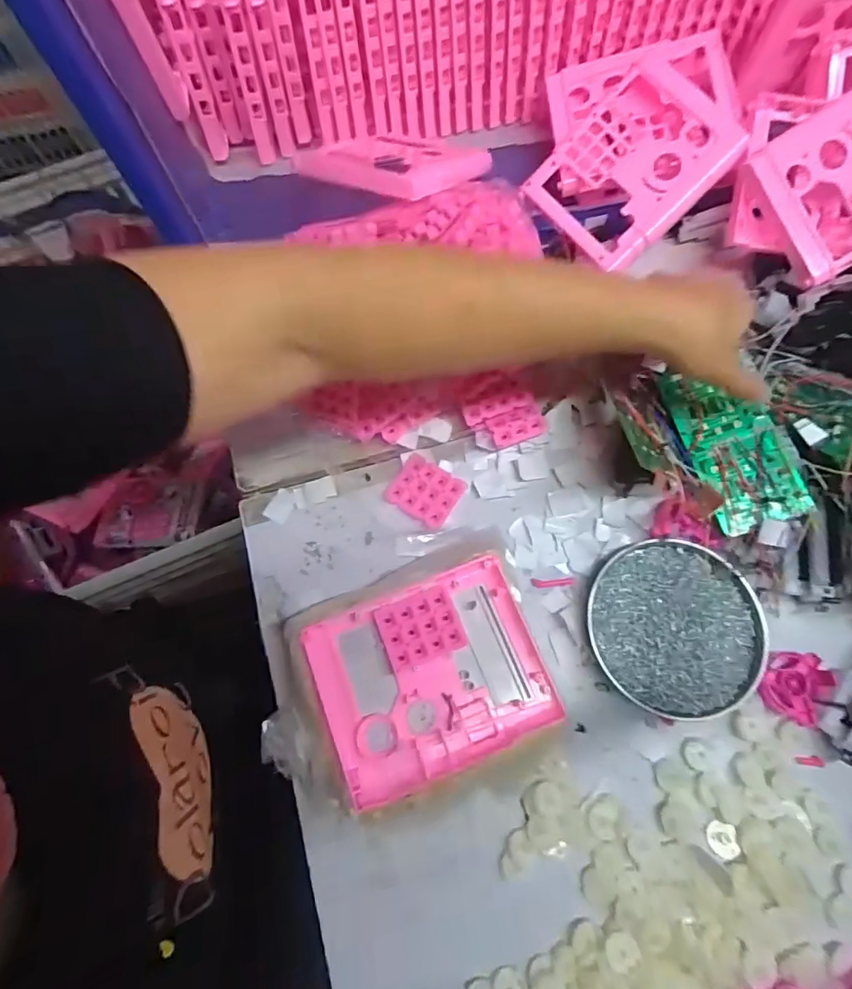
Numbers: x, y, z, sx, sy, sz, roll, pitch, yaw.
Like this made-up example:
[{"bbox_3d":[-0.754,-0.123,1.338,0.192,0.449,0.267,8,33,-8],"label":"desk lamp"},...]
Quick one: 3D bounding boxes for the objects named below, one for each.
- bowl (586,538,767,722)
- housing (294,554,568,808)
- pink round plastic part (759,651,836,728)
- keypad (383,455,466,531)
[{"bbox_3d":[0.200,0.105,0.405,0.128,0.025,0.131,0,71,1],"label":"bowl"},{"bbox_3d":[0.003,0.139,0.391,0.162,0.034,0.131,-21,72,-6],"label":"housing"},{"bbox_3d":[0.288,0.148,0.394,0.041,0.015,0.054,26,73,10],"label":"pink round plastic part"},{"bbox_3d":[-0.002,-0.002,0.453,0.060,0.010,0.048,30,74,11],"label":"keypad"}]

